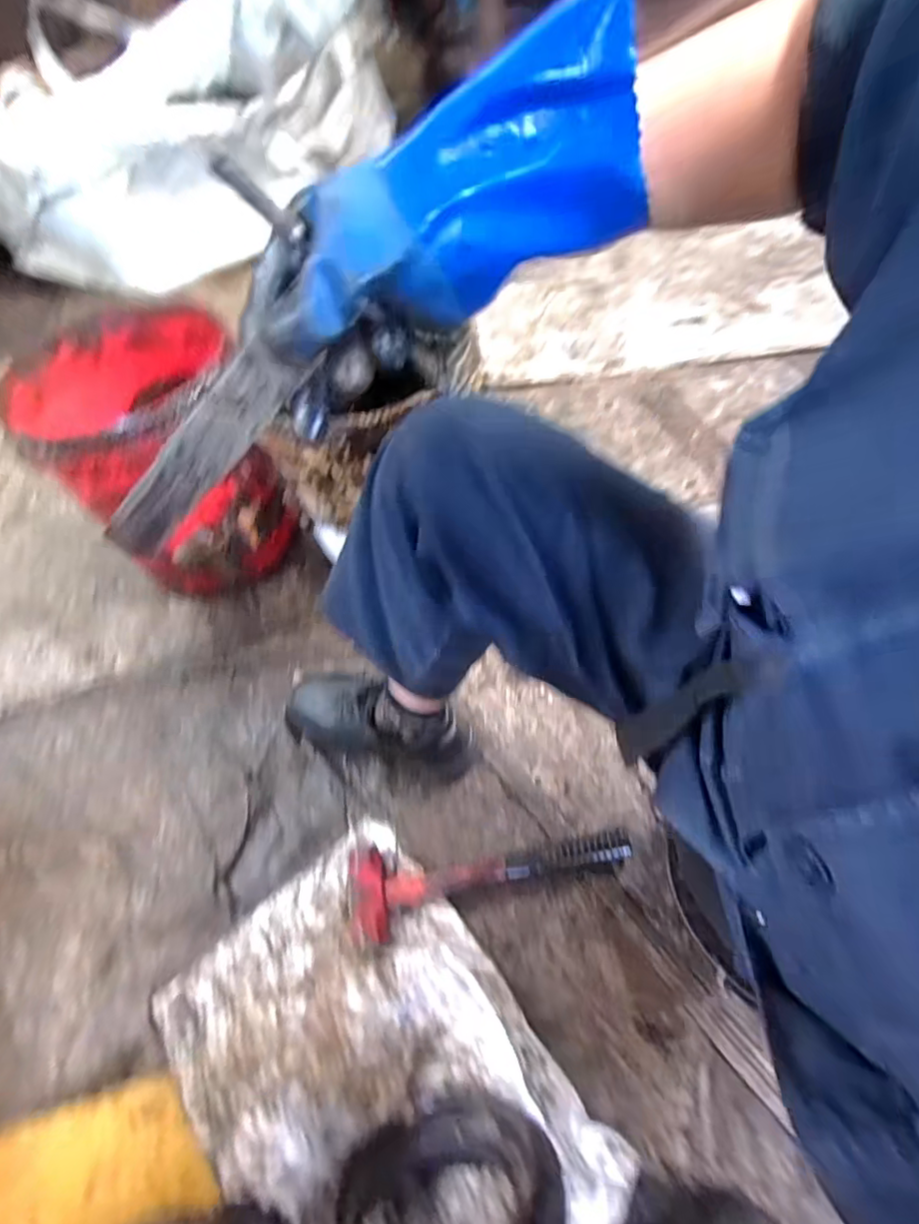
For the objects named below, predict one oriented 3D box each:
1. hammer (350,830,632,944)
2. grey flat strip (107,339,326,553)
[{"bbox_3d":[0.037,0.300,0.649,0.322,0.049,0.102,-7,58,0],"label":"hammer"},{"bbox_3d":[-0.165,-0.095,0.361,0.177,0.036,0.004,-37,37,25],"label":"grey flat strip"}]

